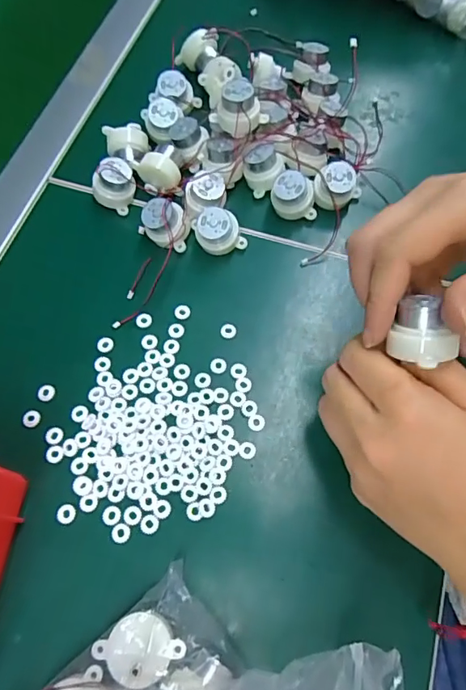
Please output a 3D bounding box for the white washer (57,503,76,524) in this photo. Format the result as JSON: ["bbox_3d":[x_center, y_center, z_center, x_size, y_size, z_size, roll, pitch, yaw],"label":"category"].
[{"bbox_3d":[-0.099,0.100,0.279,0.011,0.004,0.011,7,67,5],"label":"white washer"}]

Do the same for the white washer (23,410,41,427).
[{"bbox_3d":[-0.130,0.047,0.302,0.011,0.004,0.010,-1,66,2],"label":"white washer"}]

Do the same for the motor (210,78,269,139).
[{"bbox_3d":[0.005,-0.178,0.354,0.034,0.034,0.031,-34,70,-12],"label":"motor"}]

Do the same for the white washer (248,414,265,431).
[{"bbox_3d":[0.015,0.049,0.300,0.011,0.004,0.010,-1,66,2],"label":"white washer"}]

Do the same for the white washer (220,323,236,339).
[{"bbox_3d":[-0.003,-0.010,0.327,0.011,0.004,0.011,-1,71,2],"label":"white washer"}]

